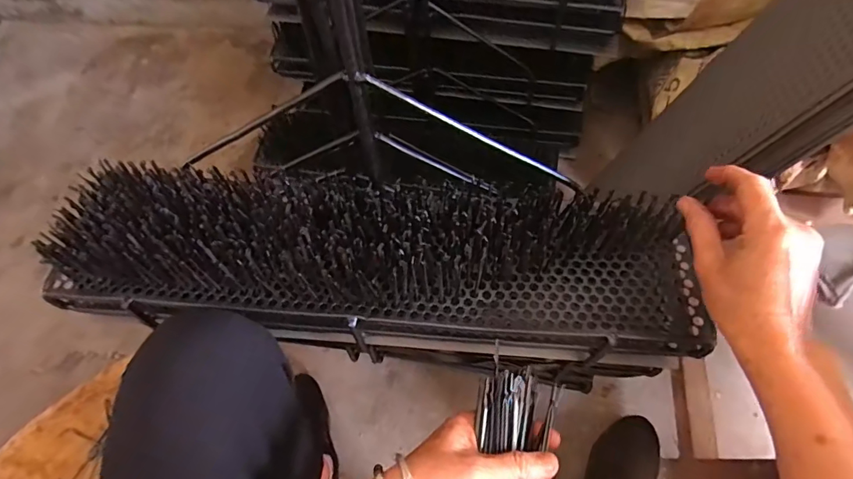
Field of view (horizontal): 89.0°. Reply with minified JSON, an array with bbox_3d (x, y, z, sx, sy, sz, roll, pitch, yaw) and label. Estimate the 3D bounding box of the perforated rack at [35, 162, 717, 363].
[{"bbox_3d":[-0.051,0.022,0.416,0.582,0.102,0.146,5,63,0],"label":"perforated rack"}]

